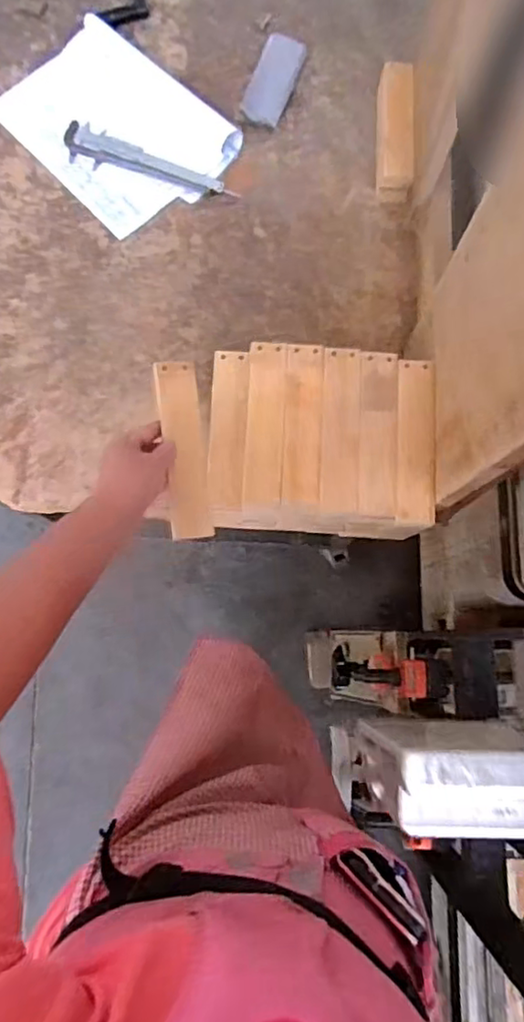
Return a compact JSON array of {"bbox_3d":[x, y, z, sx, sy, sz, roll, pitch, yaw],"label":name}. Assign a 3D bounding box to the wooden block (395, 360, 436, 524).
[{"bbox_3d":[0.167,-0.077,0.657,0.042,0.007,0.182,2,78,0],"label":"wooden block"}]

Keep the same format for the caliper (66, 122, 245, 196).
[{"bbox_3d":[-0.165,-0.509,0.887,0.267,0.011,0.058,19,79,4],"label":"caliper"}]

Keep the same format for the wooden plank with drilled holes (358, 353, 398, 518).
[{"bbox_3d":[0.127,-0.086,0.659,0.040,0.007,0.183,3,78,1],"label":"wooden plank with drilled holes"}]

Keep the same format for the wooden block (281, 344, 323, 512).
[{"bbox_3d":[0.045,-0.094,0.662,0.042,0.015,0.185,2,78,0],"label":"wooden block"}]

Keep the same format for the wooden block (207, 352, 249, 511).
[{"bbox_3d":[-0.040,-0.093,0.694,0.040,0.016,0.188,2,78,0],"label":"wooden block"}]

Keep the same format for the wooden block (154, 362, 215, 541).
[{"bbox_3d":[-0.079,-0.064,0.611,0.042,0.017,0.183,-8,82,-2],"label":"wooden block"}]

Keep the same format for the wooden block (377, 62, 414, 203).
[{"bbox_3d":[0.185,-0.532,0.842,0.044,0.047,0.185,-1,92,0],"label":"wooden block"}]

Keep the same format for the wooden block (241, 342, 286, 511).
[{"bbox_3d":[0.003,-0.097,0.662,0.043,0.017,0.183,3,78,1],"label":"wooden block"}]

